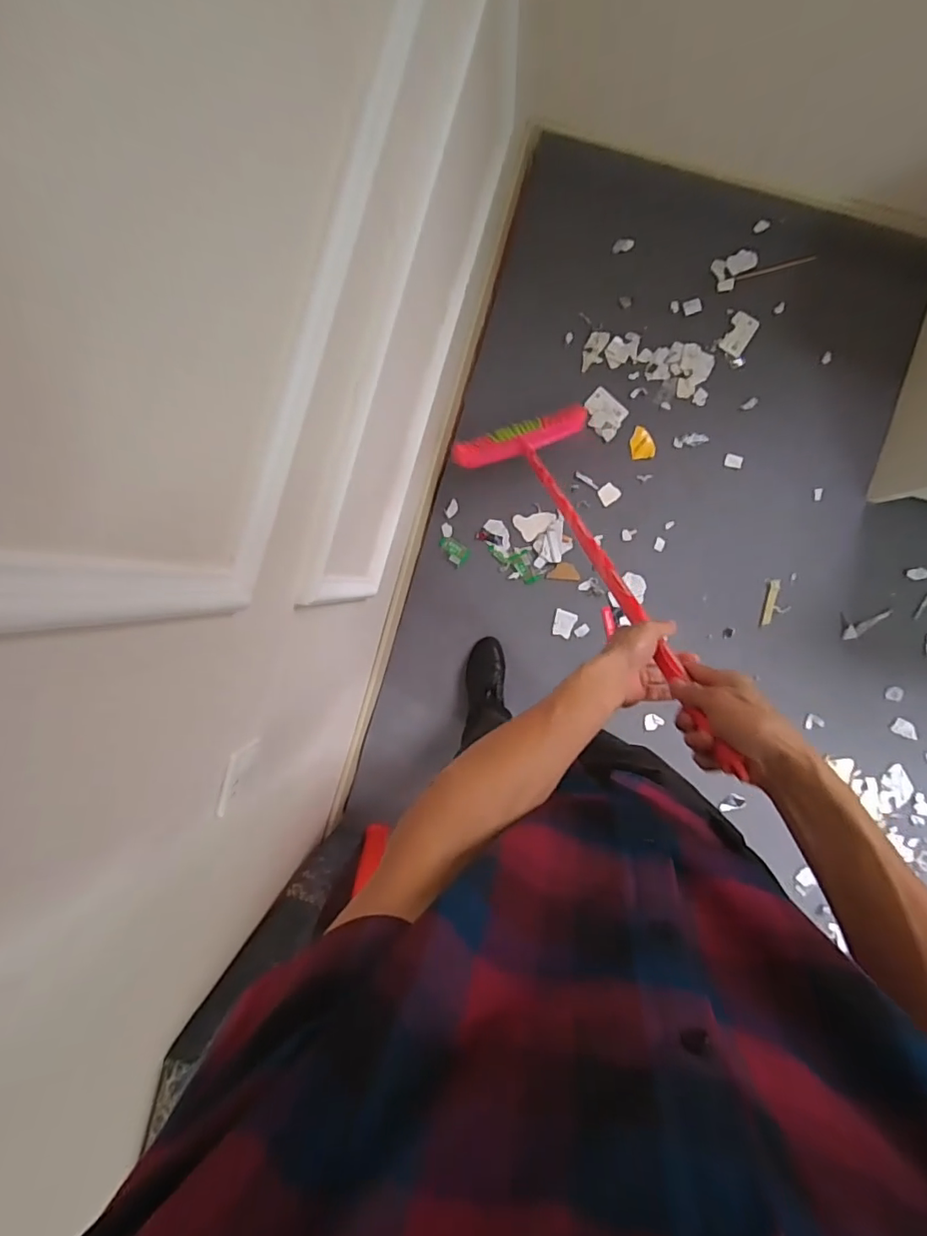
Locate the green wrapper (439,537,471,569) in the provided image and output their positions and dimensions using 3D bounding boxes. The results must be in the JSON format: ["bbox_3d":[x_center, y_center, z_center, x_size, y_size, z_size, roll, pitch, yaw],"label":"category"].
[{"bbox_3d":[-0.028,-0.171,1.386,0.086,0.006,0.057,34,95,1],"label":"green wrapper"}]

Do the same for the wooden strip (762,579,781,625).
[{"bbox_3d":[0.776,-0.039,1.340,0.023,0.004,0.115,10,95,3],"label":"wooden strip"}]

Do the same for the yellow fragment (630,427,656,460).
[{"bbox_3d":[0.450,-0.440,1.338,0.057,0.018,0.077,-4,94,4],"label":"yellow fragment"}]

